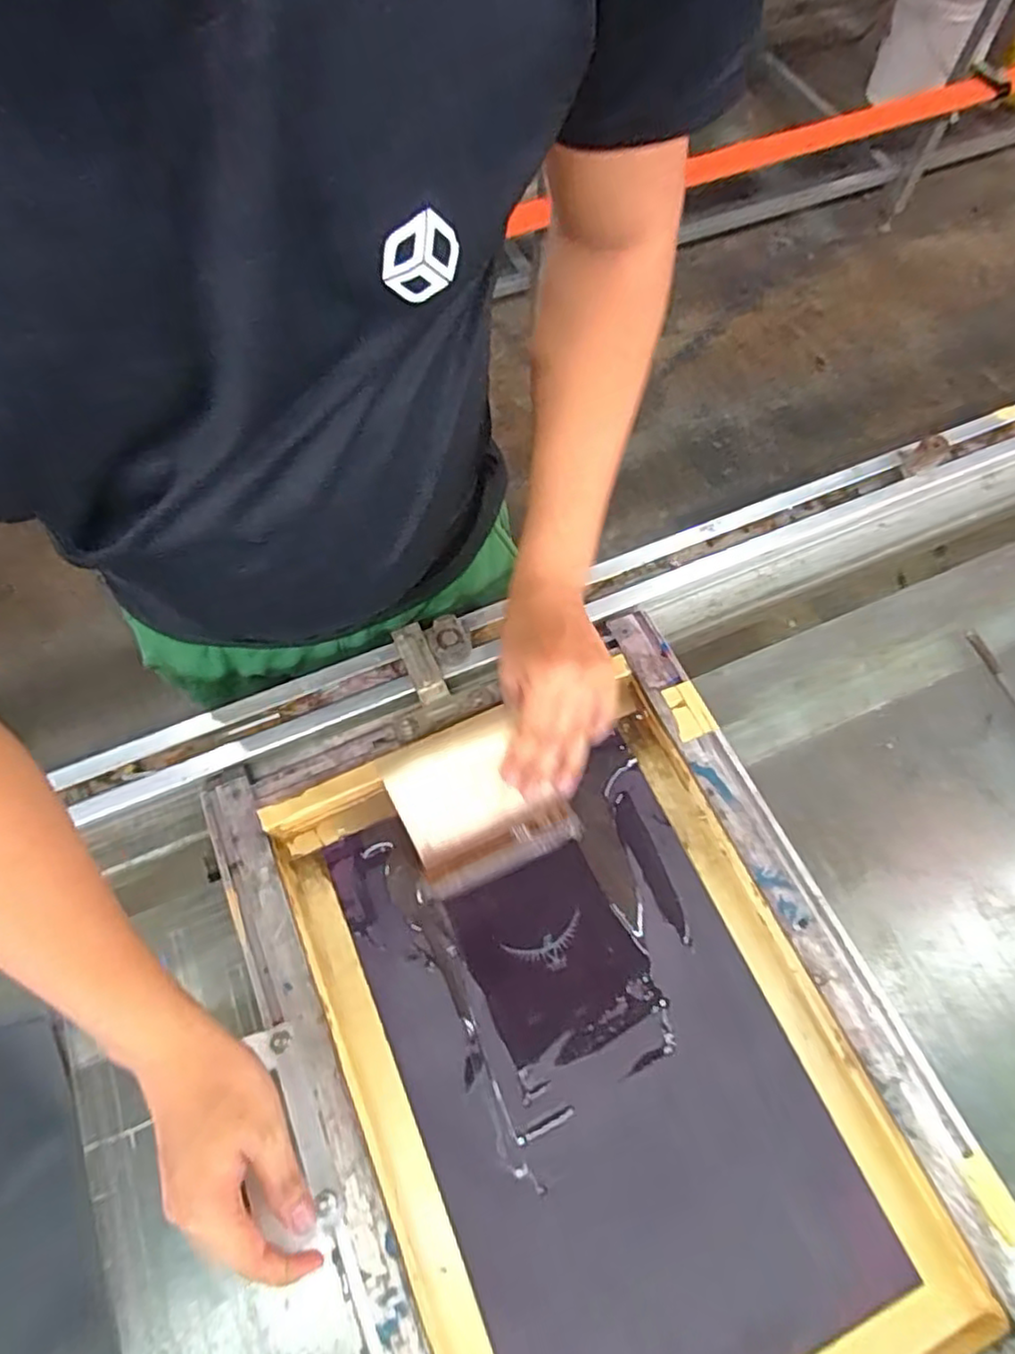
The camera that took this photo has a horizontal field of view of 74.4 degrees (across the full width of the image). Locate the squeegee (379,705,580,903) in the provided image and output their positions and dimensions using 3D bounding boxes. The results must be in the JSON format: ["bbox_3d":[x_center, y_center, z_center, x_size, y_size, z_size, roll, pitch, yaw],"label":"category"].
[{"bbox_3d":[-0.020,0.093,0.489,0.116,0.131,0.013,-23,28,-9],"label":"squeegee"}]

